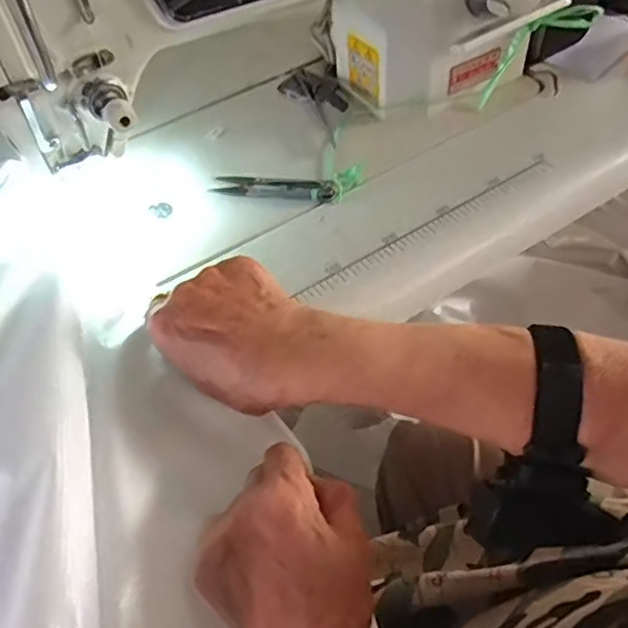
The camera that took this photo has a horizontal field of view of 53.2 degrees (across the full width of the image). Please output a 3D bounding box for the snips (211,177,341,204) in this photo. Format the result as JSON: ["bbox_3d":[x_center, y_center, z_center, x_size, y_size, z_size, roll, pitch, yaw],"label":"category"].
[{"bbox_3d":[-0.031,-0.100,0.490,0.099,0.010,0.023,7,52,11],"label":"snips"}]

